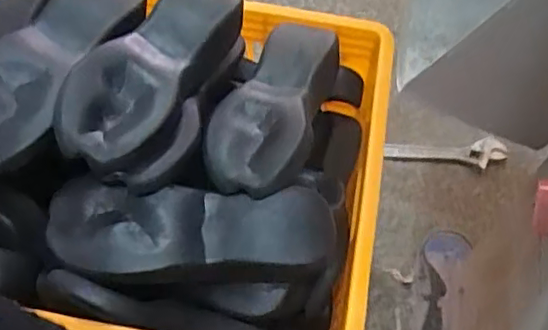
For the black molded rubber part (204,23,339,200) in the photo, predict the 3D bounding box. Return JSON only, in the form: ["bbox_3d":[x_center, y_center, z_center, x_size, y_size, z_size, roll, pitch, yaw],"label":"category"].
[{"bbox_3d":[0.004,-0.071,0.704,0.108,0.042,0.288,16,46,8],"label":"black molded rubber part"}]

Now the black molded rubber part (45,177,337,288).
[{"bbox_3d":[-0.084,0.073,0.617,0.286,0.054,0.095,1,58,-2],"label":"black molded rubber part"}]

